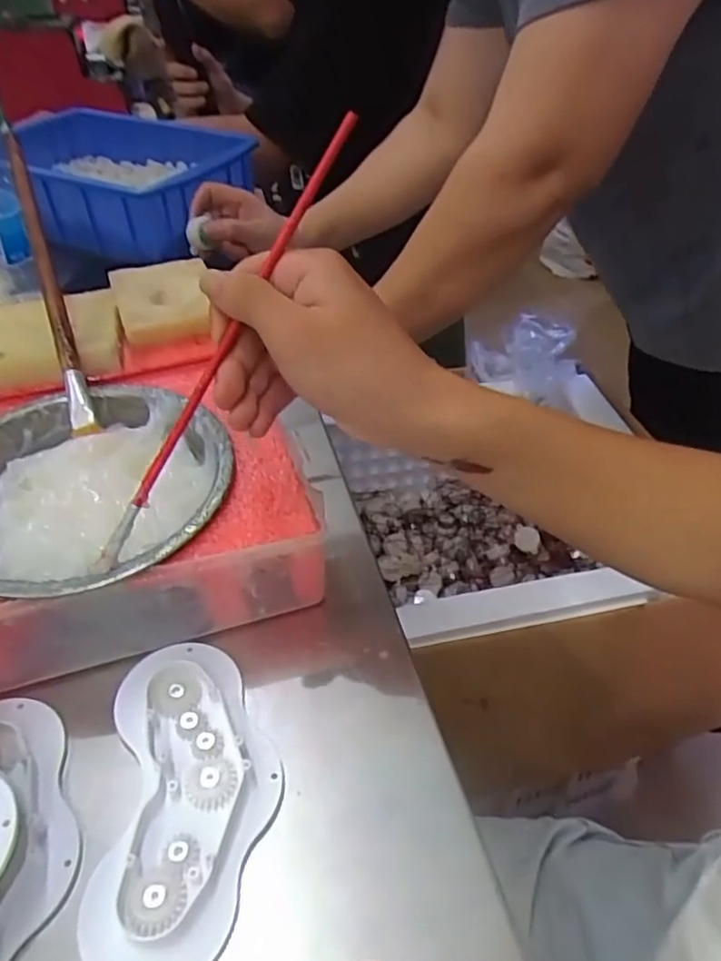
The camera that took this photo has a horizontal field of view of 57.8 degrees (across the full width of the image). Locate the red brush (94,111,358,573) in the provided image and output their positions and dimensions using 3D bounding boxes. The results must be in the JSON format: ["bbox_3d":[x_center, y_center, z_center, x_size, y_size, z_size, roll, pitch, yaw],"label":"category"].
[{"bbox_3d":[-0.065,-0.064,0.313,0.010,0.011,0.243,31,93,29],"label":"red brush"}]

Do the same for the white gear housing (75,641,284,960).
[{"bbox_3d":[-0.079,0.142,0.302,0.078,0.013,0.149,-4,44,-3],"label":"white gear housing"}]

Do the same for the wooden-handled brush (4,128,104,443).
[{"bbox_3d":[-0.207,-0.132,0.434,0.014,0.010,0.229,-16,74,-15],"label":"wooden-handled brush"}]

